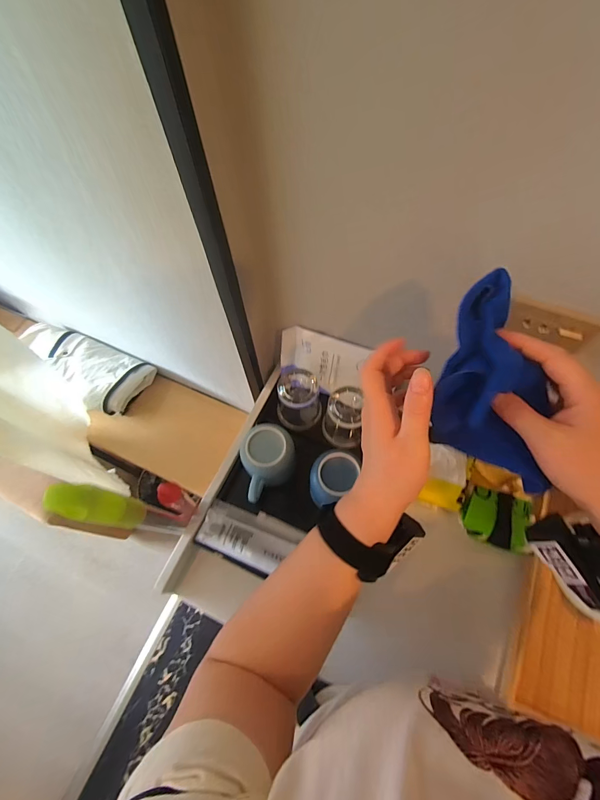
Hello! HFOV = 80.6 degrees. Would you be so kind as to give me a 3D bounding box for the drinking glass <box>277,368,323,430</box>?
[{"bbox_3d":[-0.002,-0.002,0.585,0.073,0.091,0.075,-1,64,2],"label":"drinking glass"}]

